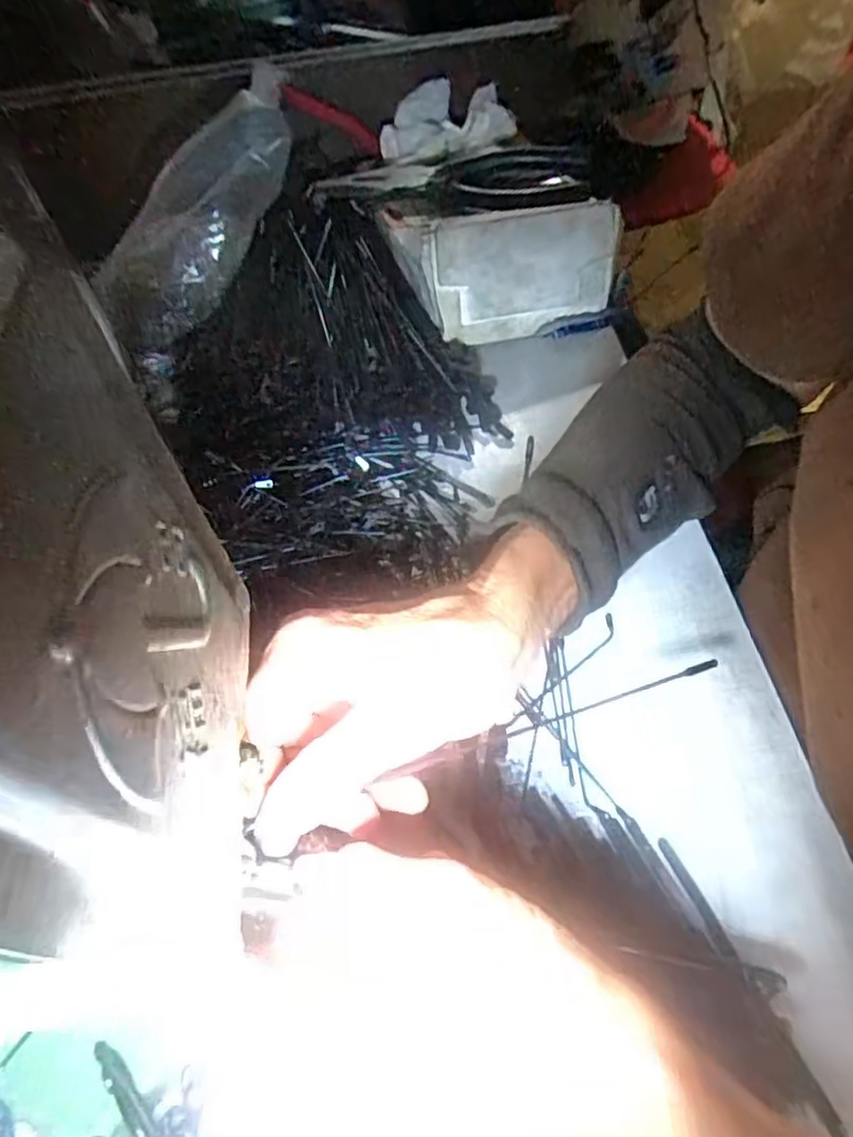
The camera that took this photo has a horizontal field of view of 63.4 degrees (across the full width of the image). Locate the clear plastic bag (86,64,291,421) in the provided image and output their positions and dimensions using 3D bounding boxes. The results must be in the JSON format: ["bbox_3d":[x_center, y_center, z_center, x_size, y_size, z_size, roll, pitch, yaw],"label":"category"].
[{"bbox_3d":[-0.144,-0.202,0.422,0.064,0.050,0.191,45,108,29],"label":"clear plastic bag"}]

